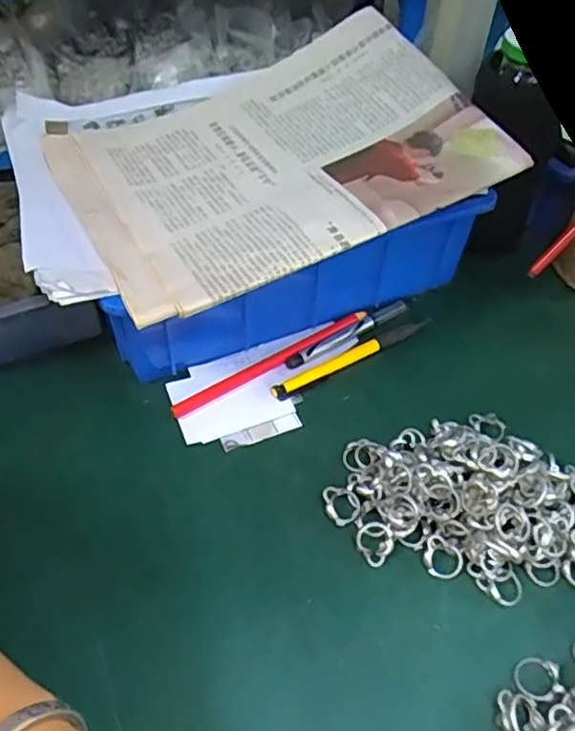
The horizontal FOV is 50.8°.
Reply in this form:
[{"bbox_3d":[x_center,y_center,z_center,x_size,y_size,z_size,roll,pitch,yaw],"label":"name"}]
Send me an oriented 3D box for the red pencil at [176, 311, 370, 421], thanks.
[{"bbox_3d":[-0.009,-0.003,0.428,0.159,0.007,0.011,-28,55,-23],"label":"red pencil"}]

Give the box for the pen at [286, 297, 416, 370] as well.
[{"bbox_3d":[0.051,-0.026,0.451,0.122,0.006,0.011,-28,55,-23],"label":"pen"}]

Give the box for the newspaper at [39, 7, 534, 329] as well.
[{"bbox_3d":[-0.011,-0.152,0.411,0.272,0.053,0.211,-22,53,-19],"label":"newspaper"}]

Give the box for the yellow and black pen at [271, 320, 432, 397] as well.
[{"bbox_3d":[0.048,-0.008,0.434,0.133,0.006,0.011,-24,53,-20],"label":"yellow and black pen"}]

